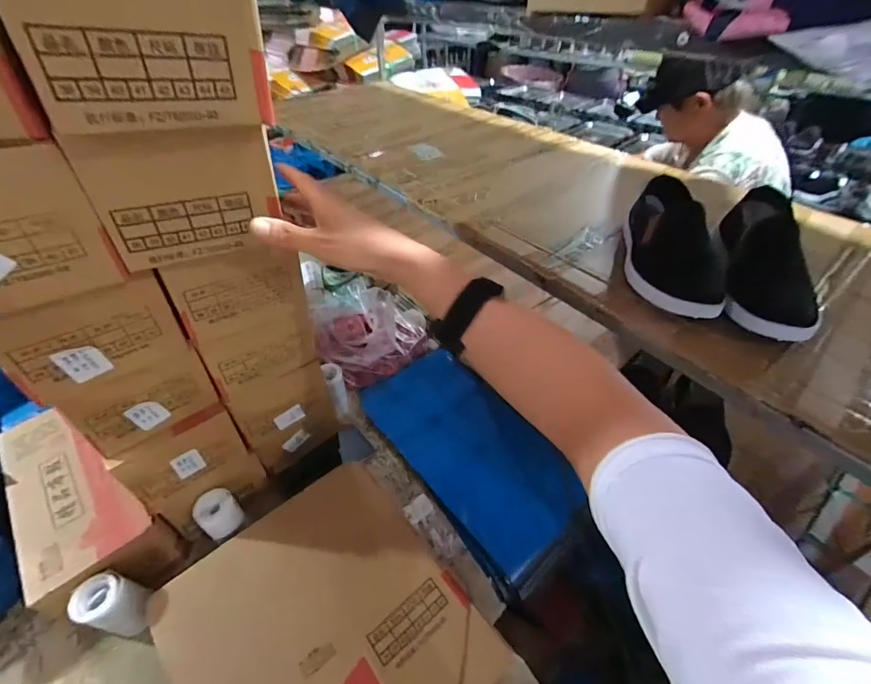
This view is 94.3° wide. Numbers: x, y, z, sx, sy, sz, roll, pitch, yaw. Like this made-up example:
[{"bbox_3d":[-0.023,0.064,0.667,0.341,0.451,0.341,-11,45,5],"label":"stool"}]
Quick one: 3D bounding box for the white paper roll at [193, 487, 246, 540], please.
[{"bbox_3d":[-0.289,0.229,0.540,0.045,0.050,0.047,0,43,0],"label":"white paper roll"}]

